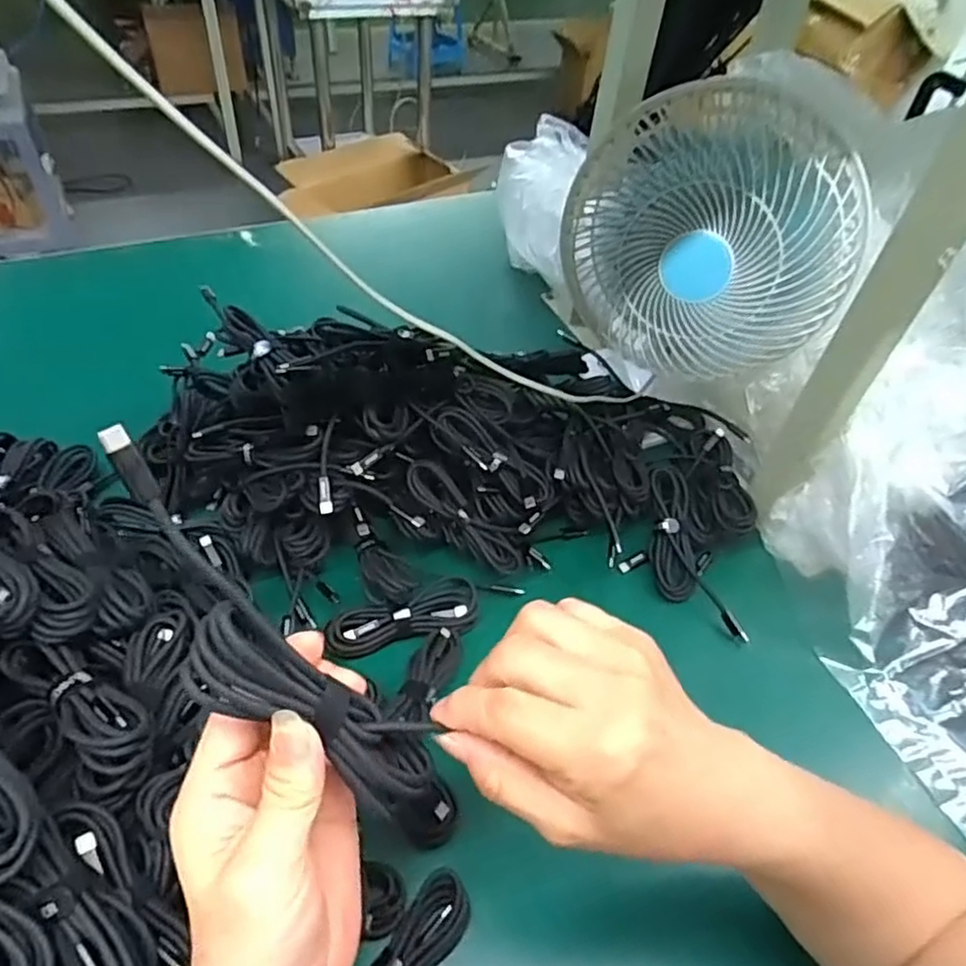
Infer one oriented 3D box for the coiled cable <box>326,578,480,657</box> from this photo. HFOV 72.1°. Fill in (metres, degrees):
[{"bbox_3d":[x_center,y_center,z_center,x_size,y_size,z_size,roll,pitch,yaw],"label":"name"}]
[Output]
[{"bbox_3d":[-0.056,0.103,0.488,0.108,0.023,0.038,-13,50,-18],"label":"coiled cable"}]

